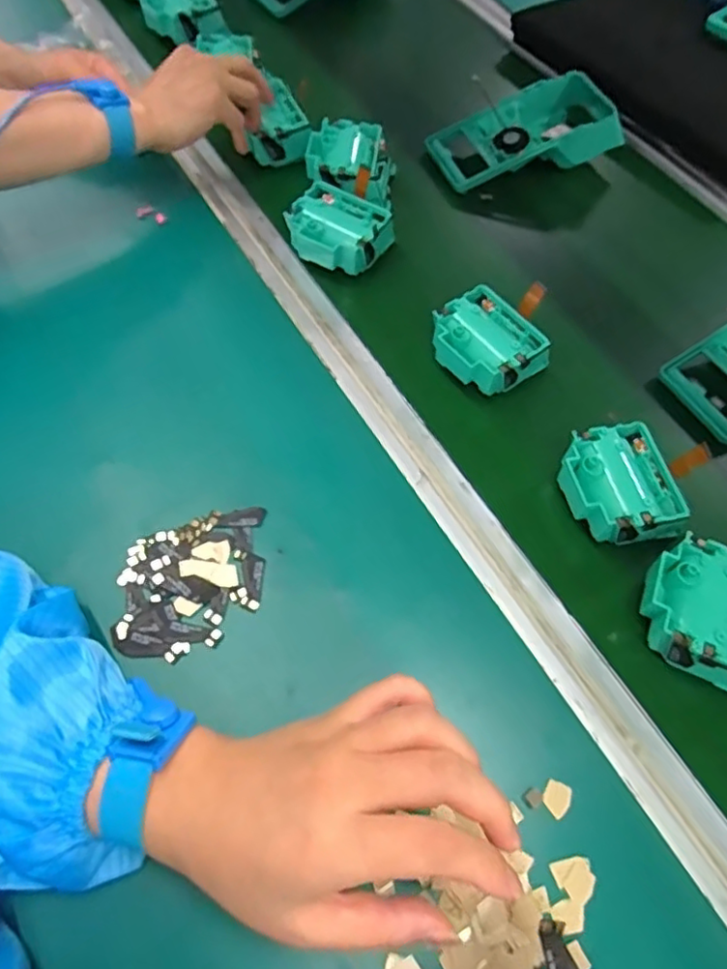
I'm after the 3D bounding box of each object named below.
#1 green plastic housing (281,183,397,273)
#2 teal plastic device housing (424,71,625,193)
[{"bbox_3d":[-0.022,-0.215,0.529,0.079,0.039,0.068,27,63,9],"label":"green plastic housing"},{"bbox_3d":[0.167,-0.359,0.621,0.198,0.044,0.096,-14,65,-13],"label":"teal plastic device housing"}]

